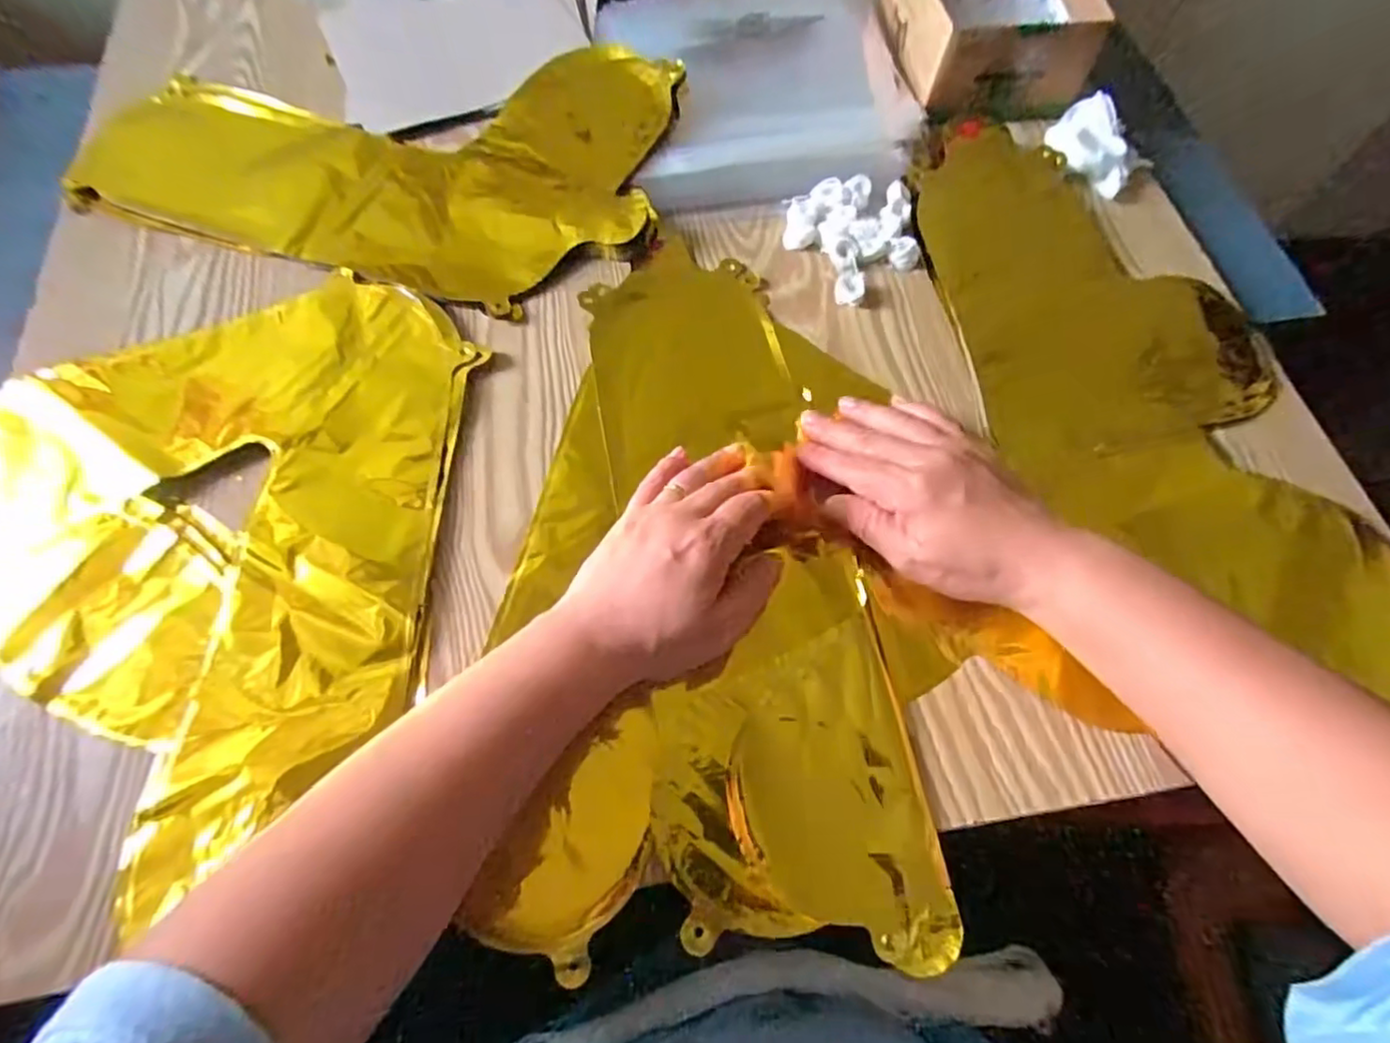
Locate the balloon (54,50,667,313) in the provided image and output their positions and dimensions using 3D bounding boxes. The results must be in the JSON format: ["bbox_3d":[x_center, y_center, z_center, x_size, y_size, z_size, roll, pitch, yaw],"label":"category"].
[{"bbox_3d":[-0.231,-0.265,0.471,0.407,0.033,0.226,7,64,2],"label":"balloon"}]

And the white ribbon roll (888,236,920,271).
[{"bbox_3d":[0.145,-0.186,0.455,0.021,0.011,0.021,1,64,-1],"label":"white ribbon roll"}]

